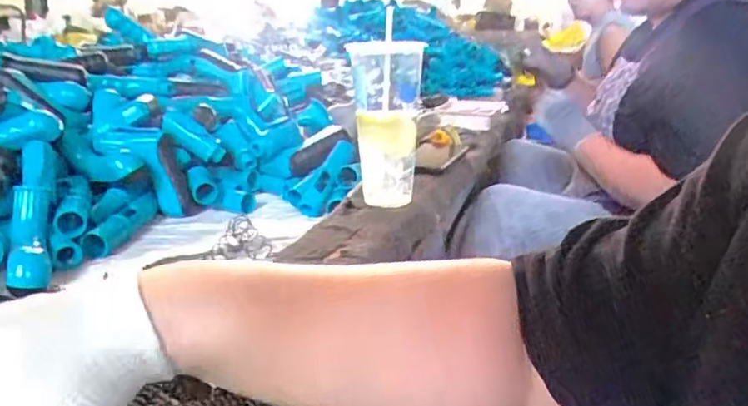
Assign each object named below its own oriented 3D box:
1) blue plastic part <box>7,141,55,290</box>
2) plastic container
[{"bbox_3d":[-0.355,0.022,0.636,0.040,0.032,0.183,-3,38,-23],"label":"blue plastic part"},{"bbox_3d":[0.009,-0.093,0.746,0.085,0.200,0.087,1,17,0],"label":"plastic container"}]

